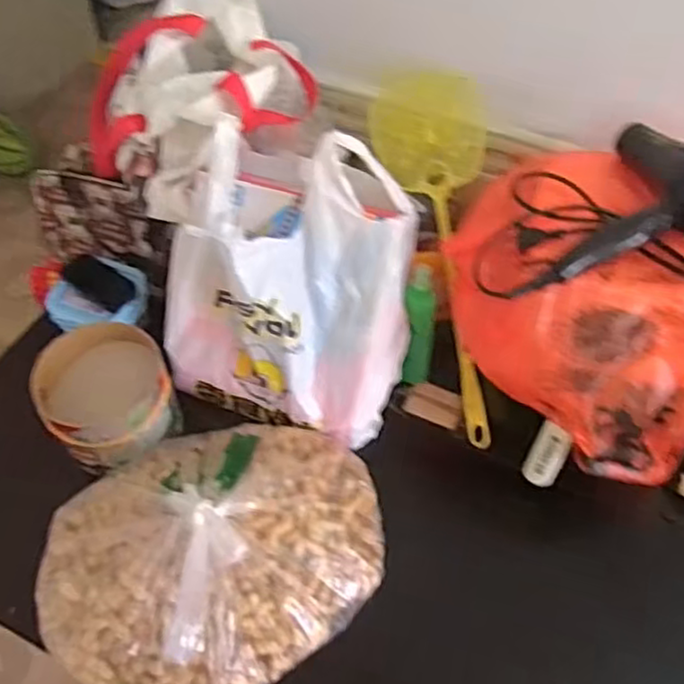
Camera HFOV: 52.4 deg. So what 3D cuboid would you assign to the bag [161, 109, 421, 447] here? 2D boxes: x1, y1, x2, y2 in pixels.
[{"bbox_3d":[-0.067,-0.063,0.816,0.283,0.317,0.180,16,54,11],"label":"bag"}]

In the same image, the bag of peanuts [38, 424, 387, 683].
[{"bbox_3d":[-0.139,0.211,0.740,0.353,0.113,0.288,0,53,0],"label":"bag of peanuts"}]

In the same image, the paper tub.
[{"bbox_3d":[-0.287,0.061,0.847,0.142,0.113,0.178,-26,57,-19],"label":"paper tub"}]

